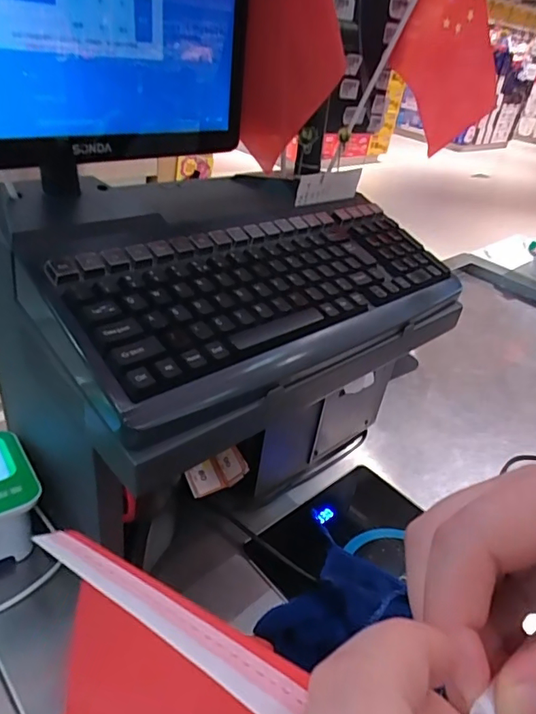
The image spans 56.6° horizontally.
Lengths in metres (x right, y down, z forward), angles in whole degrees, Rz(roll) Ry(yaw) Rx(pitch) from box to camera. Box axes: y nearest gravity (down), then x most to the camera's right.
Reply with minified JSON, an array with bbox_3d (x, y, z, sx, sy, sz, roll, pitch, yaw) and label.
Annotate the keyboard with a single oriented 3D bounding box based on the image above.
[{"bbox_3d":[0.020,-0.063,0.423,0.376,0.023,0.151,-25,66,-38],"label":"keyboard"}]

